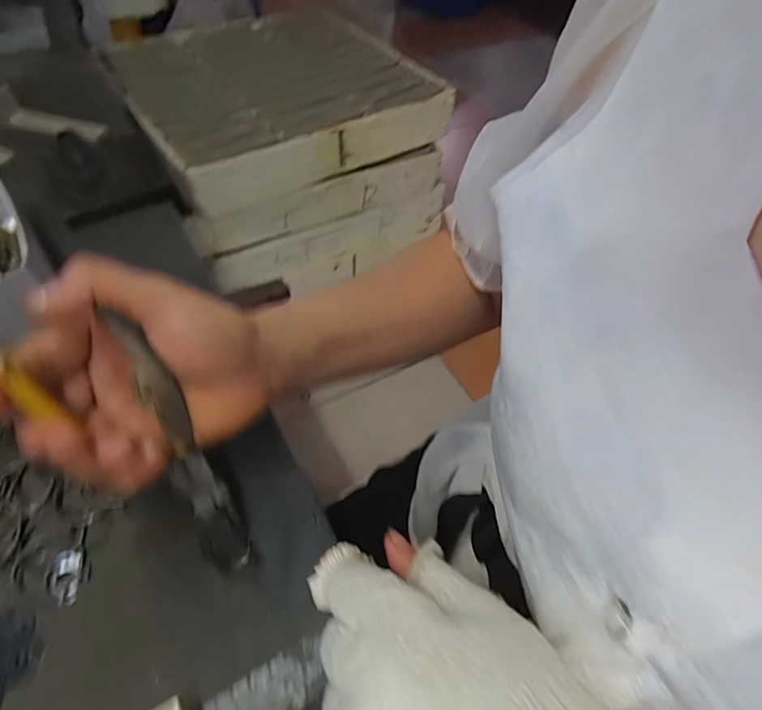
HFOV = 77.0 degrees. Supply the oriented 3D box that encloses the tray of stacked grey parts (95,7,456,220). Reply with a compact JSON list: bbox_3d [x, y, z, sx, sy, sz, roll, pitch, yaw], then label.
[{"bbox_3d":[-0.191,-0.498,0.926,0.526,0.122,0.442,-25,59,-22],"label":"tray of stacked grey parts"}]

